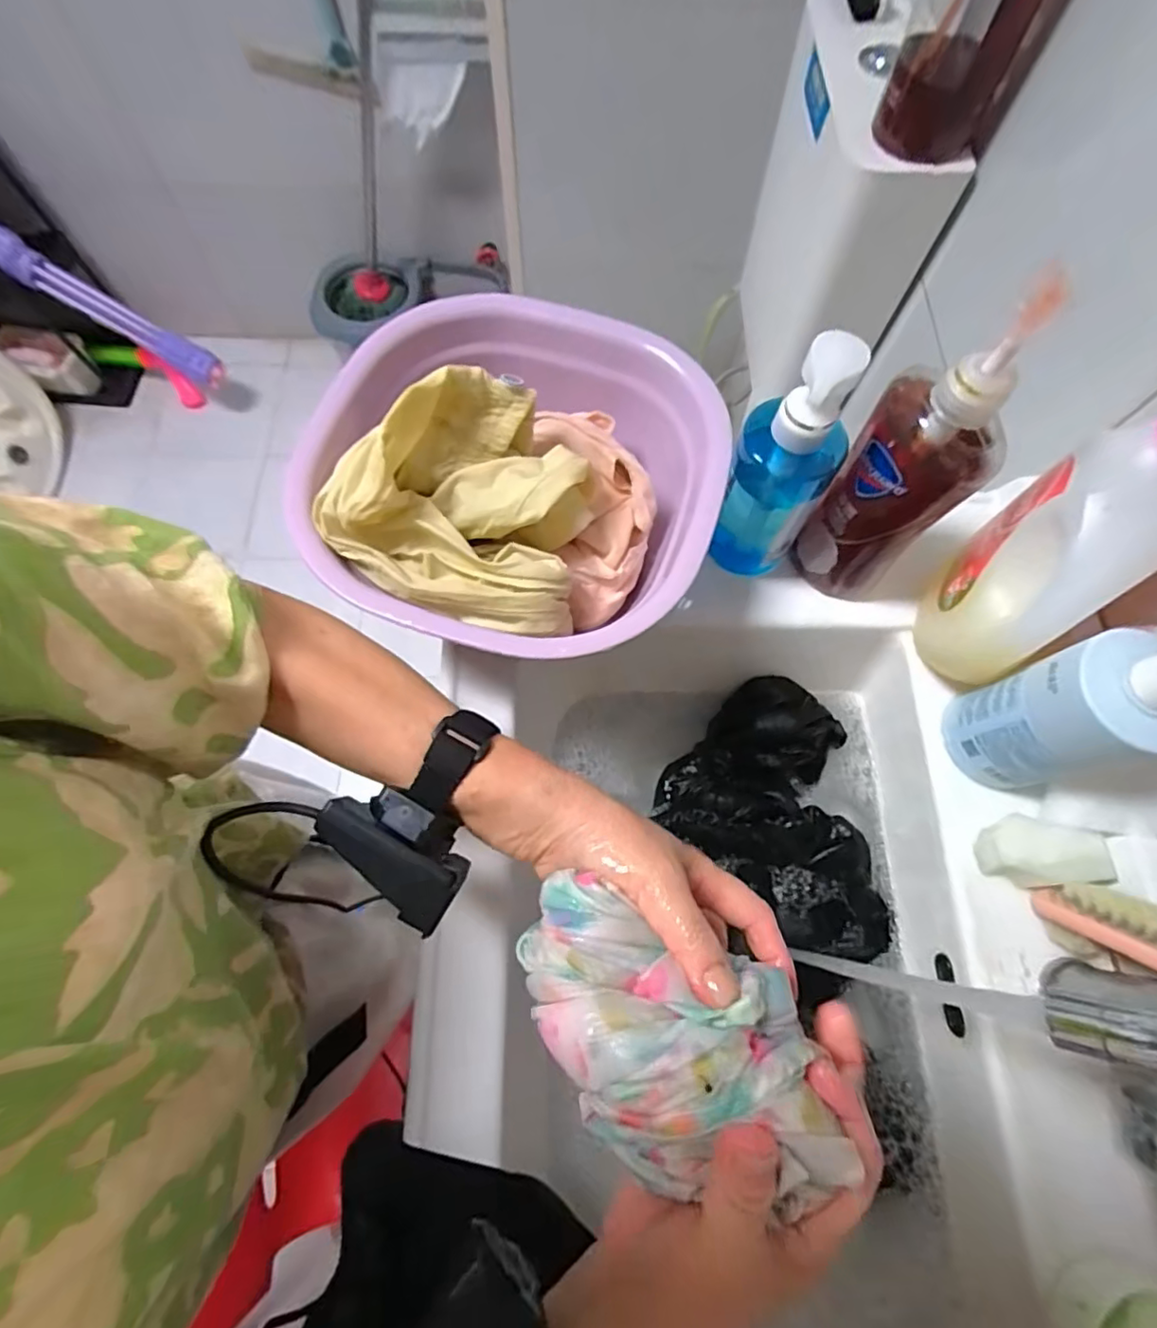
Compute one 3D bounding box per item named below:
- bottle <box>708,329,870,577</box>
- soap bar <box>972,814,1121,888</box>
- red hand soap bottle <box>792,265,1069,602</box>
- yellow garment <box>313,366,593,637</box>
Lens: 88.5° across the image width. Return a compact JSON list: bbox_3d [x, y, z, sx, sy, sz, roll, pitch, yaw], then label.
[{"bbox_3d":[0.139,-0.132,0.413,0.065,0.200,0.049,23,72,7],"label":"bottle"},{"bbox_3d":[0.320,0.132,0.413,0.080,0.025,0.041,9,70,2],"label":"soap bar"},{"bbox_3d":[0.211,-0.122,0.387,0.077,0.224,0.054,33,73,10],"label":"red hand soap bottle"},{"bbox_3d":[-0.076,-0.106,0.375,0.160,0.079,0.142,10,70,3],"label":"yellow garment"}]

